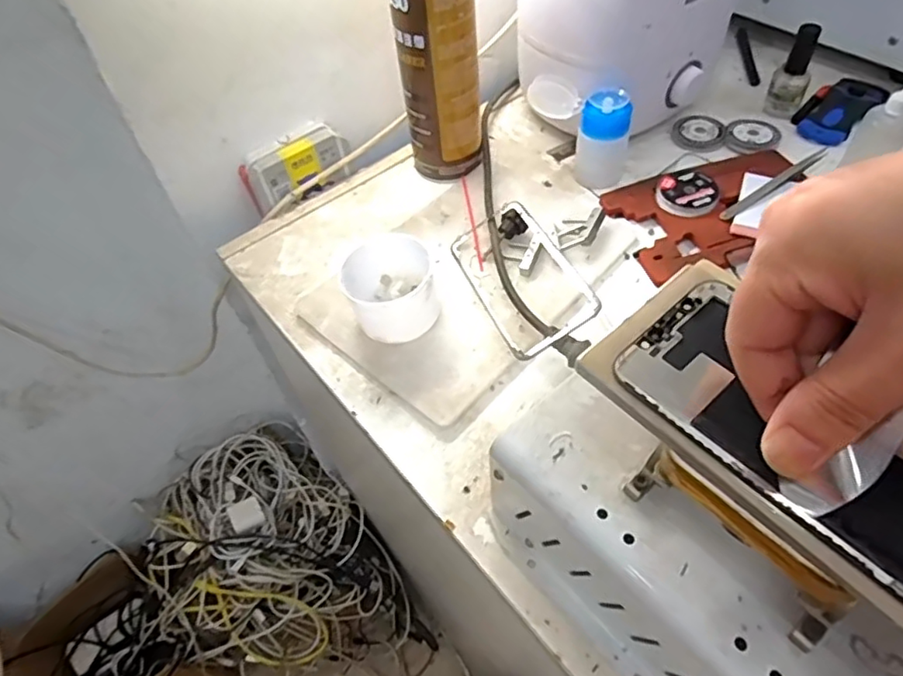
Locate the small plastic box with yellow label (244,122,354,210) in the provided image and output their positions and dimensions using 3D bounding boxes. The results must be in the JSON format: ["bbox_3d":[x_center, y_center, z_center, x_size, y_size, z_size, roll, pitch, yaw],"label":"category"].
[{"bbox_3d":[-0.139,-0.159,0.539,0.087,0.050,0.032,-35,57,-19],"label":"small plastic box with yellow label"}]

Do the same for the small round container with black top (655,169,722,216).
[{"bbox_3d":[0.199,-0.123,0.492,0.048,0.015,0.054,28,60,24],"label":"small round container with black top"}]

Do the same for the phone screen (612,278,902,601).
[{"bbox_3d":[0.132,0.035,0.207,0.071,0.007,0.144,-40,60,-22],"label":"phone screen"}]

